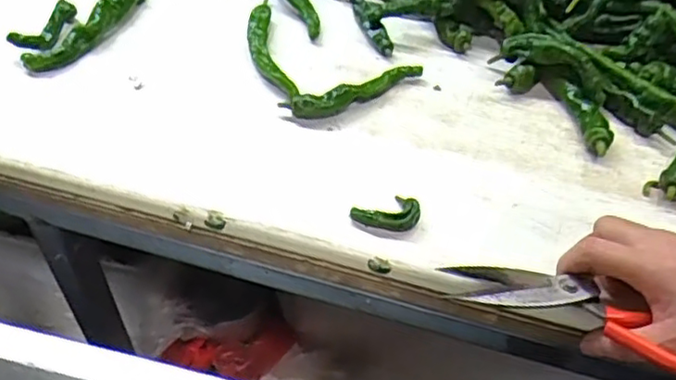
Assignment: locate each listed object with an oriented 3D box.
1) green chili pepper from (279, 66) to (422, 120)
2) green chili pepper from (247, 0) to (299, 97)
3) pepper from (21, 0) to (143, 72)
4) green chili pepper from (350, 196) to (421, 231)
[{"bbox_3d":[0.018,-0.088,0.565,0.133,0.024,0.026,-20,53,-20],"label":"green chili pepper"},{"bbox_3d":[-0.068,-0.138,0.608,0.031,0.012,0.163,-9,50,-11],"label":"green chili pepper"},{"bbox_3d":[-0.230,-0.162,0.620,0.032,0.027,0.158,28,53,20],"label":"pepper"},{"bbox_3d":[0.037,0.013,0.484,0.049,0.014,0.031,13,49,8],"label":"green chili pepper"}]

